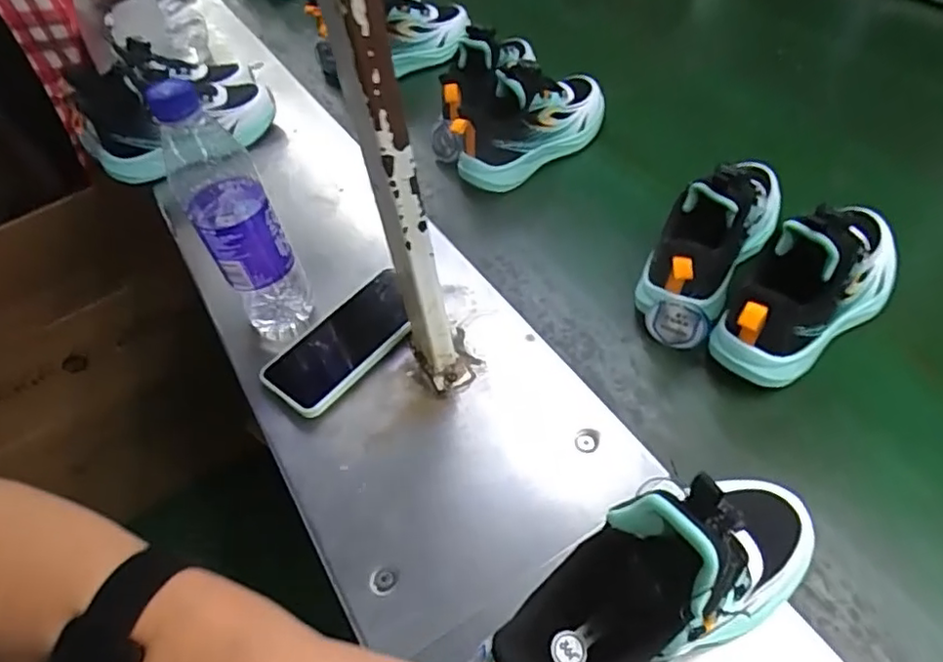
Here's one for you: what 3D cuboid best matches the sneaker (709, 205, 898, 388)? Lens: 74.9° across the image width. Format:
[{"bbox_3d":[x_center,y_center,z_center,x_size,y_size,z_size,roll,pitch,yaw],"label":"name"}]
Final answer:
[{"bbox_3d":[0.280,-0.041,0.497,0.211,0.119,0.075,-31,53,-20],"label":"sneaker"}]

